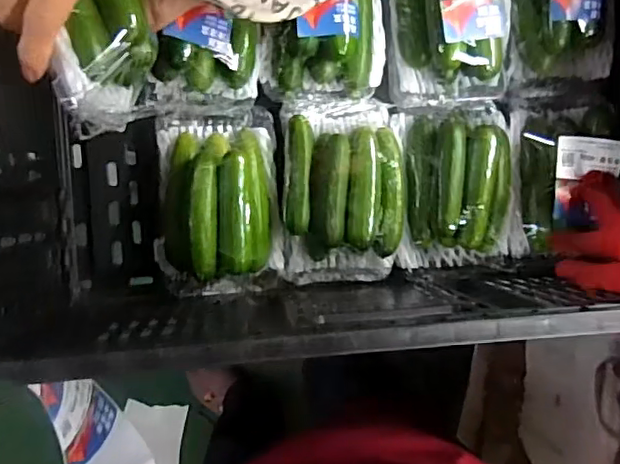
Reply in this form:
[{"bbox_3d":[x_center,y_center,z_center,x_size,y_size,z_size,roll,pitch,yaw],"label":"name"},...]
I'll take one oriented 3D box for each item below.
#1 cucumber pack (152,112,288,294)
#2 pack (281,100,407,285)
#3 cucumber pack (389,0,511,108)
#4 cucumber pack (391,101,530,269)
[{"bbox_3d":[-0.088,-0.030,0.533,0.119,0.058,0.173,-5,94,-6],"label":"cucumber pack"},{"bbox_3d":[0.034,-0.037,0.541,0.115,0.047,0.172,-4,94,-7],"label":"pack"},{"bbox_3d":[0.136,-0.204,0.536,0.117,0.045,0.165,-4,94,-7],"label":"cucumber pack"},{"bbox_3d":[0.145,-0.047,0.550,0.126,0.039,0.158,-5,94,-6],"label":"cucumber pack"}]

